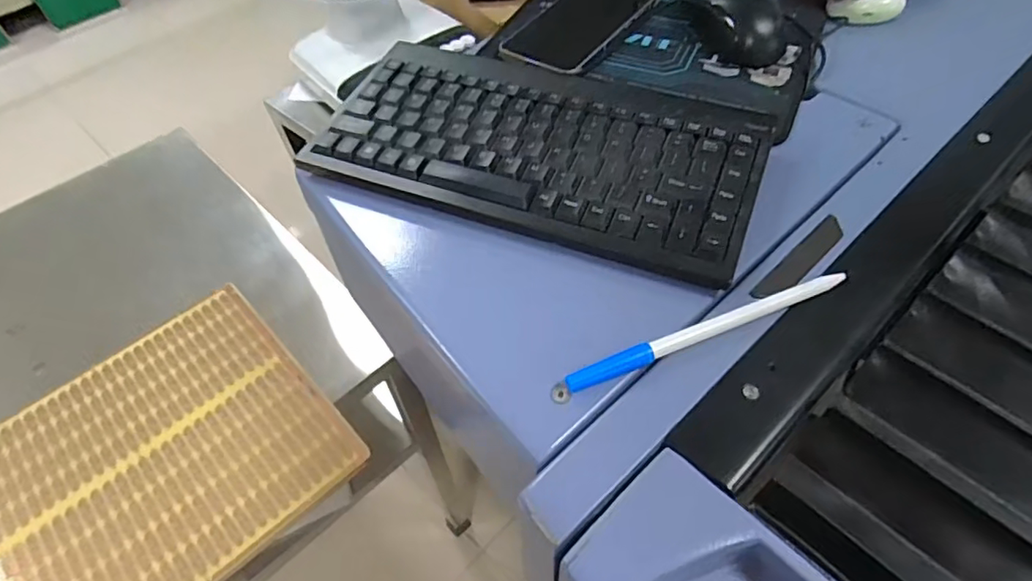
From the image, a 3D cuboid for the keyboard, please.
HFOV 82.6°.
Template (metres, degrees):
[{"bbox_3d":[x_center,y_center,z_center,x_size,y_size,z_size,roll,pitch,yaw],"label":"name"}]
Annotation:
[{"bbox_3d":[0.014,-0.098,0.396,0.288,0.018,0.145,19,56,17],"label":"keyboard"}]

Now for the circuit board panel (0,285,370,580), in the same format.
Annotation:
[{"bbox_3d":[-0.437,0.220,0.550,0.514,0.018,0.300,-38,59,-23],"label":"circuit board panel"}]

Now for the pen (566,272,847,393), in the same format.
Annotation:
[{"bbox_3d":[0.104,0.020,0.317,0.166,0.013,0.014,-20,54,-11],"label":"pen"}]

